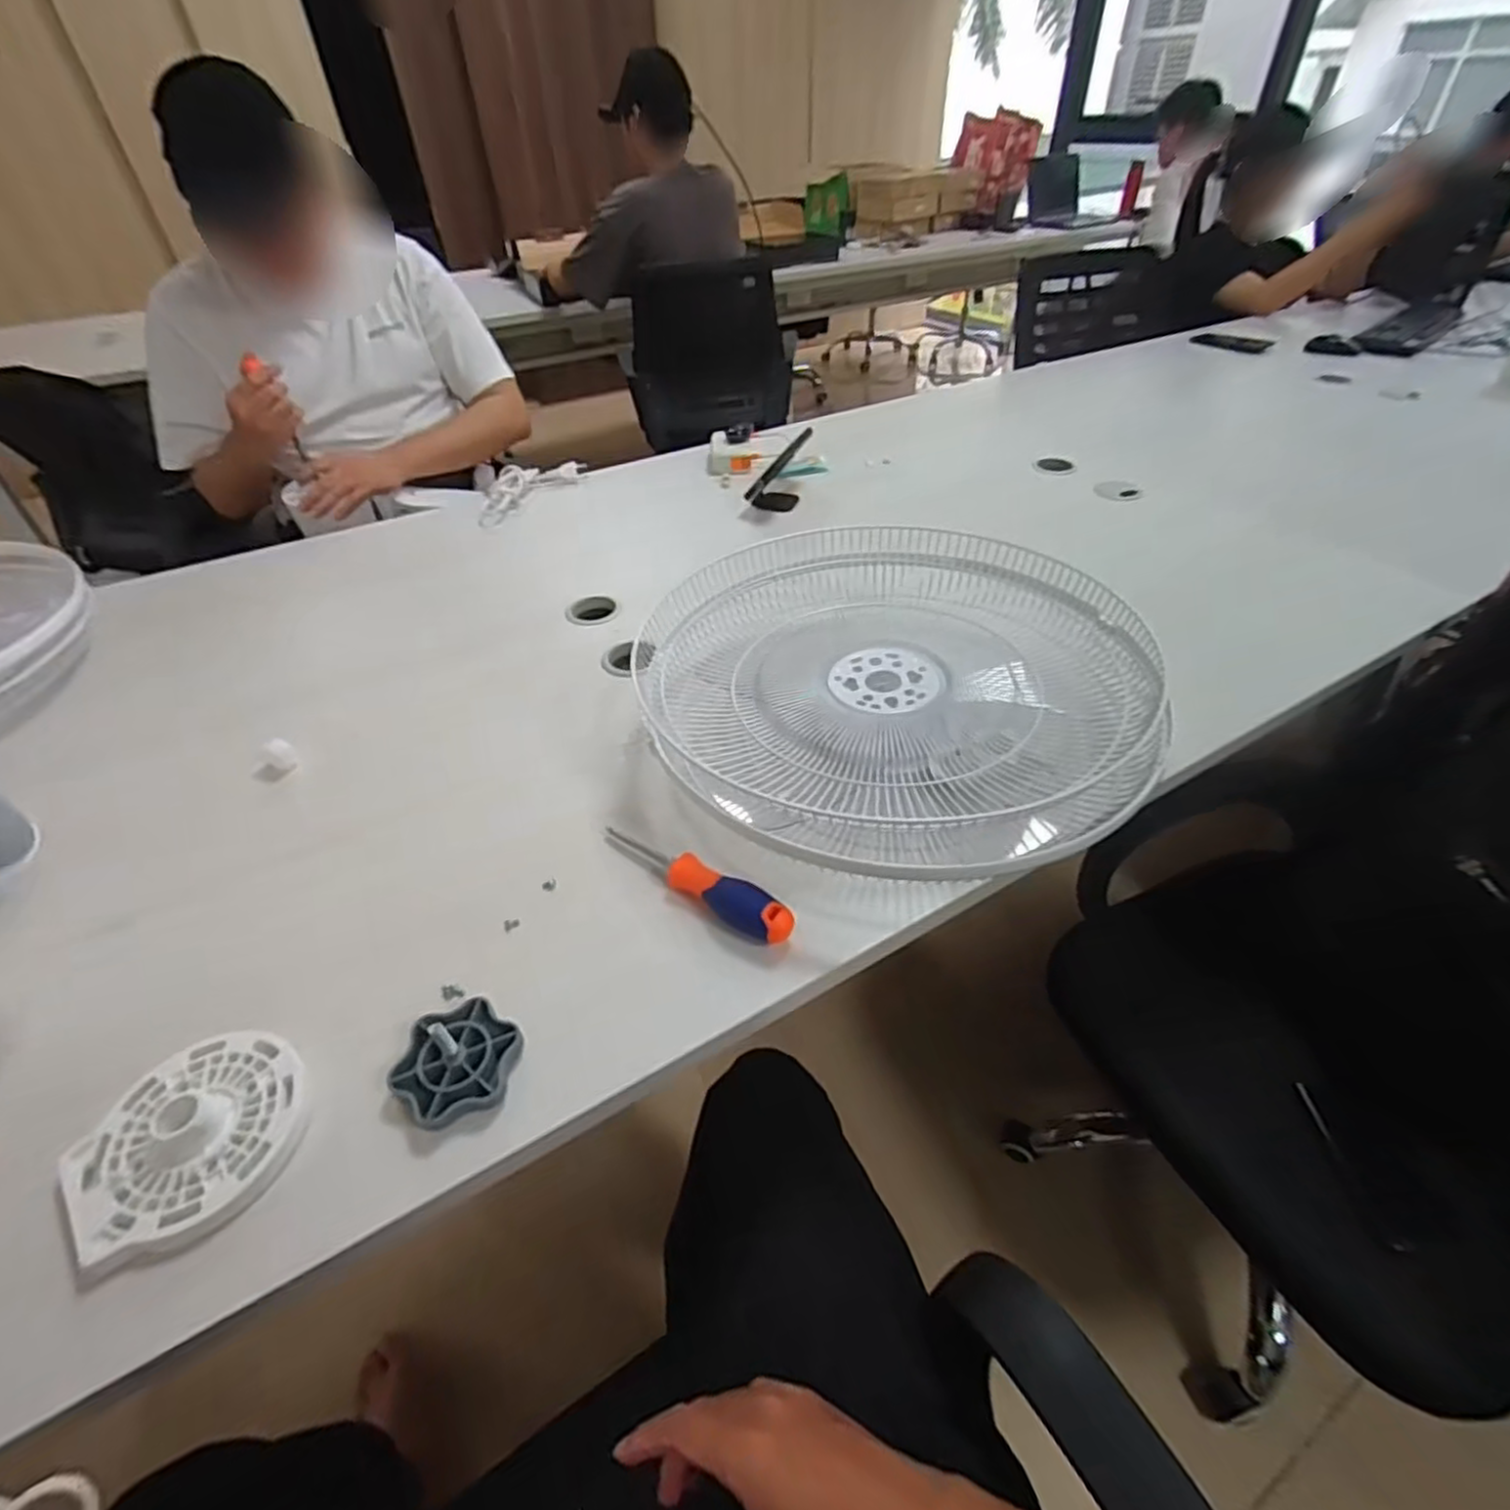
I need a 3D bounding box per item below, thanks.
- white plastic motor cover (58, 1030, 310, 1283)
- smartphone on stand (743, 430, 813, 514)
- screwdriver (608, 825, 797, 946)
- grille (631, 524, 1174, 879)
[{"bbox_3d":[-0.334,0.227,0.419,0.110,0.033,0.121,22,48,25],"label":"white plastic motor cover"},{"bbox_3d":[0.037,-0.436,1.089,0.071,0.084,0.130,11,44,14],"label":"smartphone on stand"},{"bbox_3d":[-0.049,0.093,0.545,0.181,0.029,0.029,26,50,28],"label":"screwdriver"},{"bbox_3d":[0.135,-0.061,0.655,0.411,0.092,0.417,-2,42,1],"label":"grille"}]

